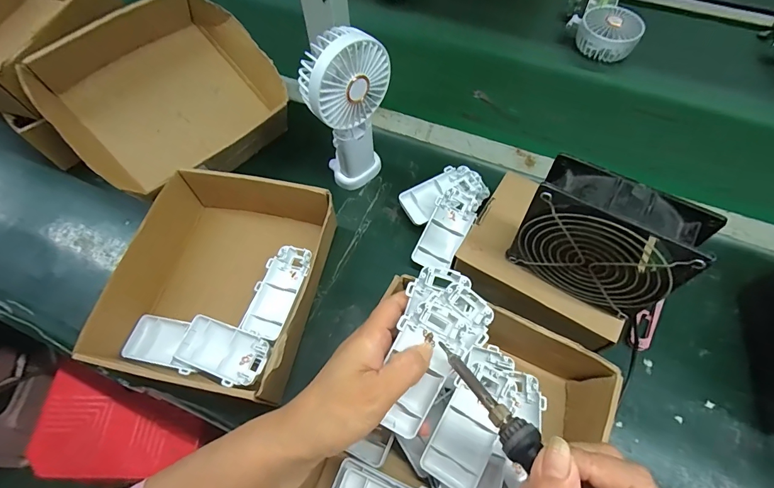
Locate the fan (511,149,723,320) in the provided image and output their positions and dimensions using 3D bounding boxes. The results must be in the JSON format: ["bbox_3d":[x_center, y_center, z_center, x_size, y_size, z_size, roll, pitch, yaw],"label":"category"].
[{"bbox_3d":[0.174,0.000,0.323,0.117,0.118,0.042,30,66,16],"label":"fan"}]

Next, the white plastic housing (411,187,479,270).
[{"bbox_3d":[0.068,-0.018,0.436,0.044,0.022,0.101,28,78,16],"label":"white plastic housing"}]

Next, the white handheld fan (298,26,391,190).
[{"bbox_3d":[-0.042,-0.134,0.420,0.091,0.191,0.047,-30,65,-14],"label":"white handheld fan"}]

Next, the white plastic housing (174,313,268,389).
[{"bbox_3d":[-0.157,0.101,0.369,0.092,0.014,0.047,17,67,21],"label":"white plastic housing"}]

